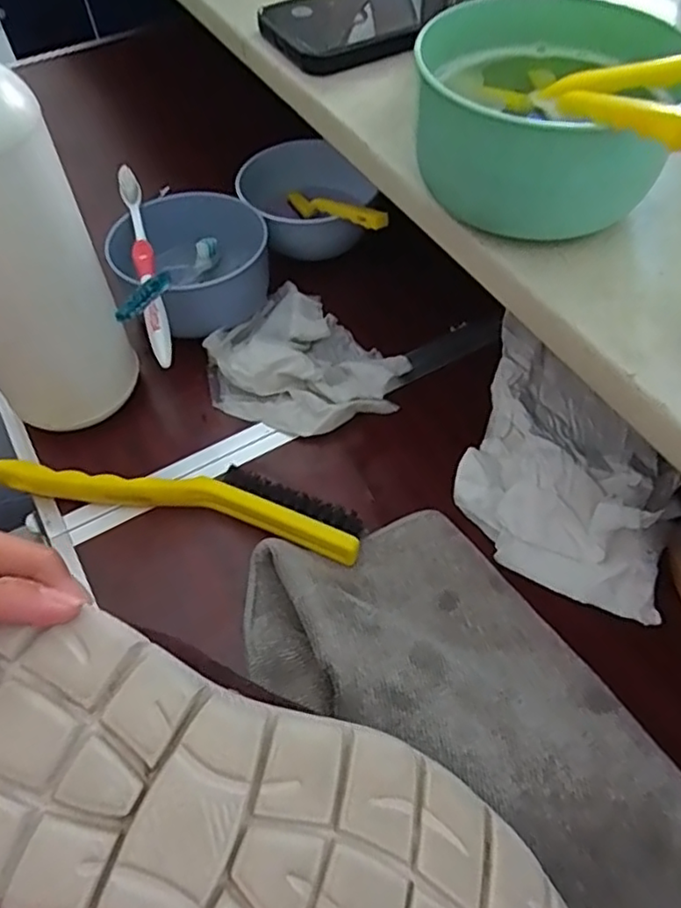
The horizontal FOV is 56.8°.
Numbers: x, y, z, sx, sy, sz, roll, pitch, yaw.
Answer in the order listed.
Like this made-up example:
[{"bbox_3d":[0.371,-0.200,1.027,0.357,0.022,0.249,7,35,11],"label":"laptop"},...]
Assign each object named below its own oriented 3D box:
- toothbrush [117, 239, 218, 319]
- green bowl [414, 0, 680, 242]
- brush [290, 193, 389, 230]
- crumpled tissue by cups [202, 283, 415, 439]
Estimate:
[{"bbox_3d":[-0.108,-0.118,0.416,0.013,0.023,0.177,1,27,4],"label":"toothbrush"},{"bbox_3d":[0.087,-0.146,0.270,0.098,0.065,0.121,13,58,11],"label":"green bowl"},{"bbox_3d":[-0.008,-0.181,0.466,0.015,0.013,0.162,-24,32,-13],"label":"brush"},{"bbox_3d":[-0.027,-0.060,0.422,0.121,0.035,0.099,32,63,21],"label":"crumpled tissue by cups"}]

